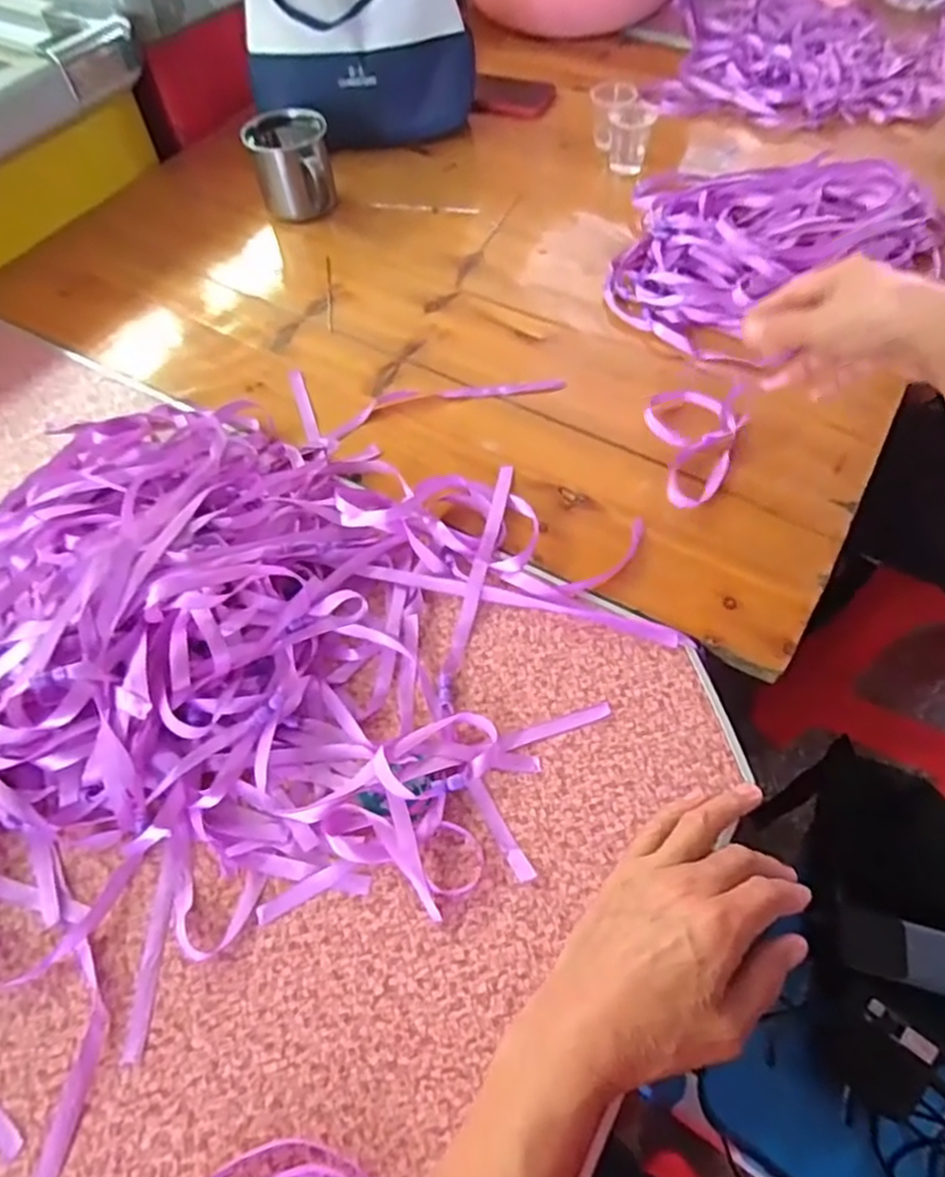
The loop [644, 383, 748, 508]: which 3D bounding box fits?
[{"bbox_3d":[0.180,-0.112,0.550,0.076,0.020,0.113,-2,57,0],"label":"loop"}]

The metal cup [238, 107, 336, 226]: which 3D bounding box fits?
[{"bbox_3d":[-0.187,-0.434,0.732,0.080,0.082,0.080,-1,57,1],"label":"metal cup"}]

